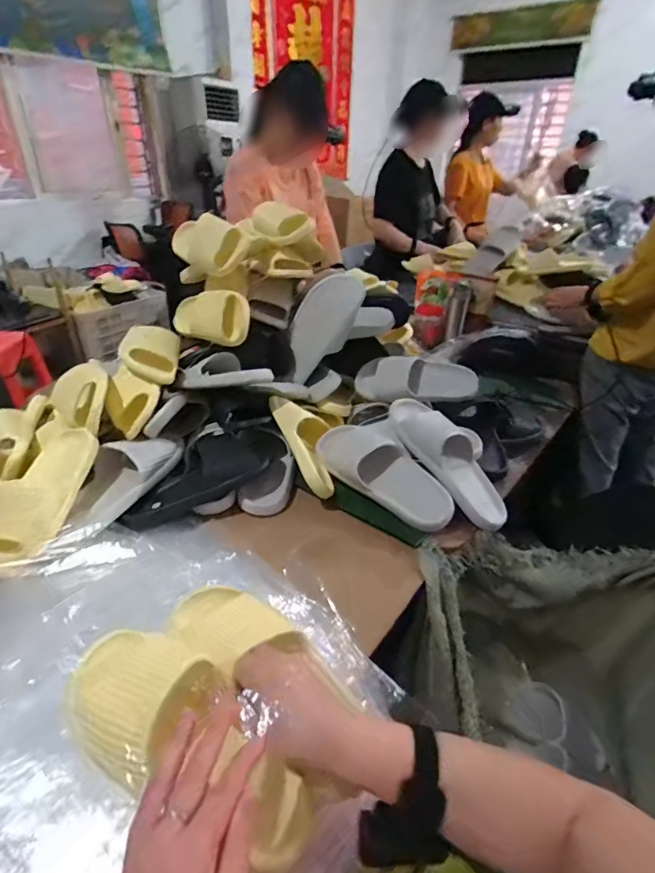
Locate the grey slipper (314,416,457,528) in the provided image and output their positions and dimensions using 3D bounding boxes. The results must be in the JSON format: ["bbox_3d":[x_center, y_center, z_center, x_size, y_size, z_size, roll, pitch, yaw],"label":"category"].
[{"bbox_3d":[0.099,0.059,0.777,0.272,0.085,0.098,37,44,25],"label":"grey slipper"}]

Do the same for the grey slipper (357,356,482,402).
[{"bbox_3d":[0.194,-0.120,0.979,0.260,0.080,0.103,0,73,1],"label":"grey slipper"}]

